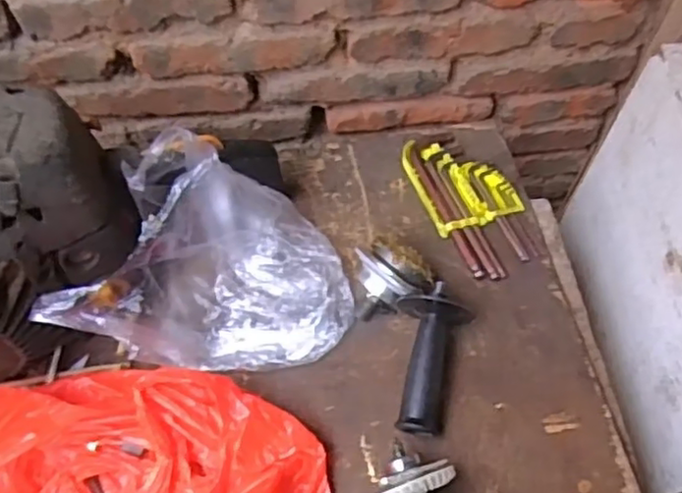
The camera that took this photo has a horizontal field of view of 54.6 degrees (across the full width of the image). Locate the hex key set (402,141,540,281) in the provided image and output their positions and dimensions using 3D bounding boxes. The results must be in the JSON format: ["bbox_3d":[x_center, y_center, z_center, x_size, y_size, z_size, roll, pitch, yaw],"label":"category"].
[{"bbox_3d":[0.130,-0.044,0.661,0.089,0.014,0.167,-17,60,-9],"label":"hex key set"}]

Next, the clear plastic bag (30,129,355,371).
[{"bbox_3d":[-0.106,0.006,0.559,0.229,0.138,0.171,8,60,6],"label":"clear plastic bag"}]

